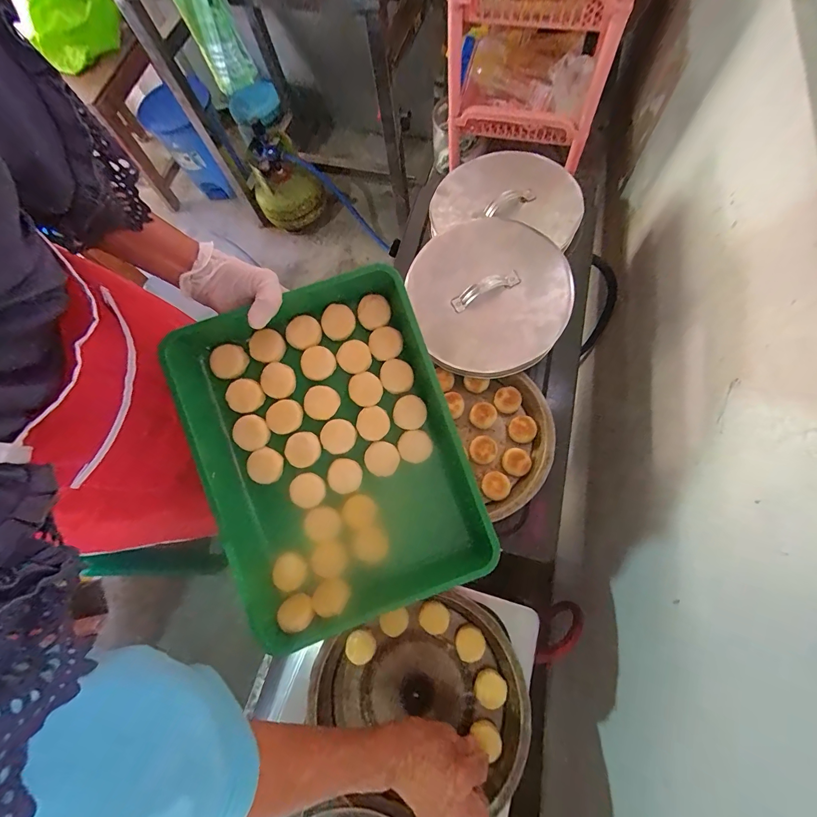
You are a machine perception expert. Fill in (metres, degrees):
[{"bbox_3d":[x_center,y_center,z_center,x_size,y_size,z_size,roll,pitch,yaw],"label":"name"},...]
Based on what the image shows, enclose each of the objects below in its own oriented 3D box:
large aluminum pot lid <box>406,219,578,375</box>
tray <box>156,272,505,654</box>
[{"bbox_3d":[0.129,-0.182,0.563,0.237,0.030,0.249,-1,73,2],"label":"large aluminum pot lid"},{"bbox_3d":[-0.086,0.050,0.415,0.275,0.057,0.362,-20,89,-4],"label":"tray"}]

